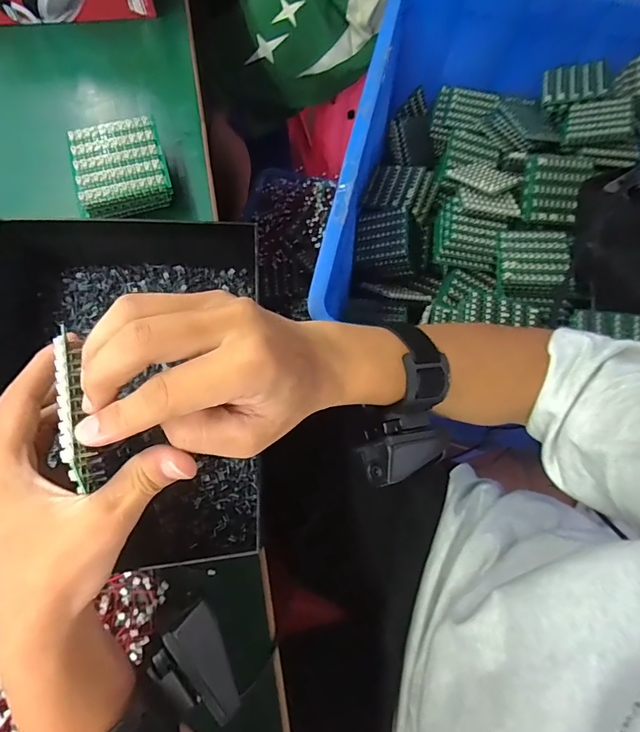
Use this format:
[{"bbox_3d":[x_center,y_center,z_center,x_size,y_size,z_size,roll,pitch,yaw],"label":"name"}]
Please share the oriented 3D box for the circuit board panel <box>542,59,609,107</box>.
[{"bbox_3d":[0.390,-0.430,0.668,0.085,0.012,0.066,4,80,26],"label":"circuit board panel"}]

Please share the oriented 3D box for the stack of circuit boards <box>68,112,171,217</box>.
[{"bbox_3d":[-0.186,-0.189,0.412,0.080,0.028,0.084,-15,72,-6],"label":"stack of circuit boards"}]

